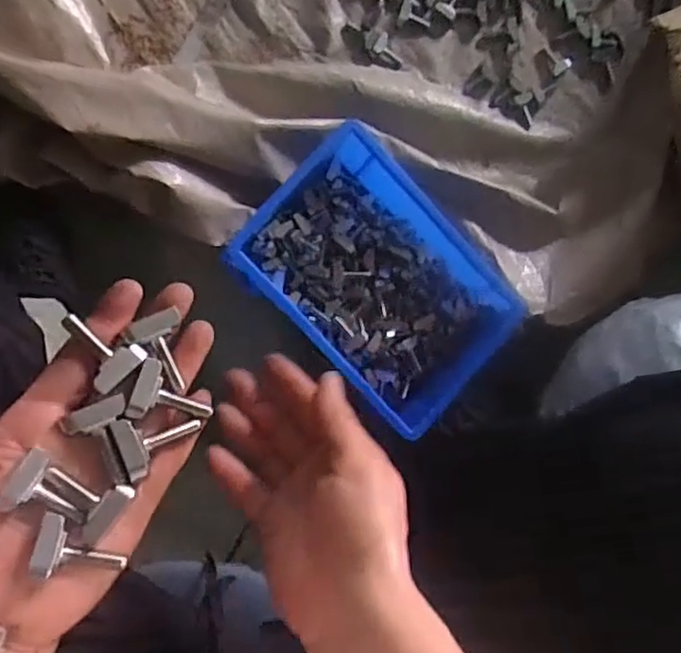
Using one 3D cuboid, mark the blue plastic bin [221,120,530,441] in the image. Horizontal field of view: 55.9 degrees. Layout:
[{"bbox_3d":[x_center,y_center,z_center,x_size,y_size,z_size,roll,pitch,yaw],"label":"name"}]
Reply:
[{"bbox_3d":[0.037,-0.042,0.619,0.252,0.082,0.184,45,83,-6],"label":"blue plastic bin"}]

